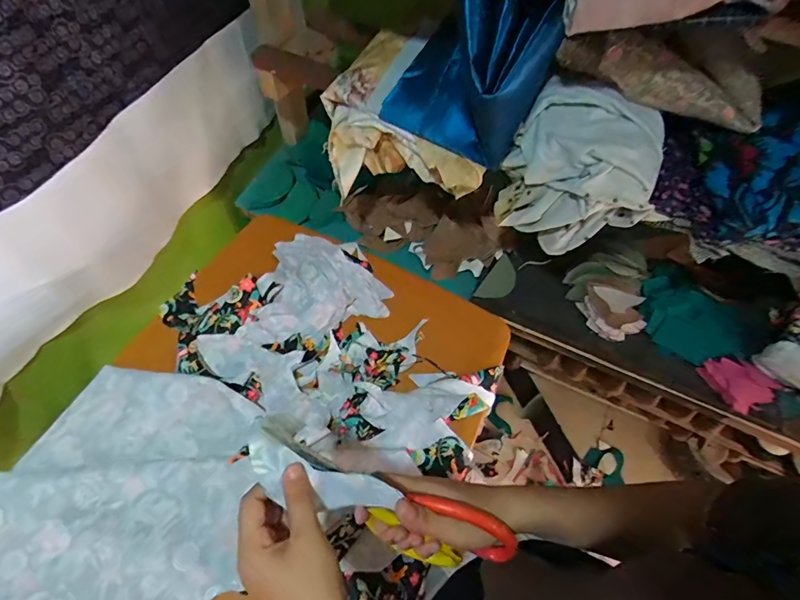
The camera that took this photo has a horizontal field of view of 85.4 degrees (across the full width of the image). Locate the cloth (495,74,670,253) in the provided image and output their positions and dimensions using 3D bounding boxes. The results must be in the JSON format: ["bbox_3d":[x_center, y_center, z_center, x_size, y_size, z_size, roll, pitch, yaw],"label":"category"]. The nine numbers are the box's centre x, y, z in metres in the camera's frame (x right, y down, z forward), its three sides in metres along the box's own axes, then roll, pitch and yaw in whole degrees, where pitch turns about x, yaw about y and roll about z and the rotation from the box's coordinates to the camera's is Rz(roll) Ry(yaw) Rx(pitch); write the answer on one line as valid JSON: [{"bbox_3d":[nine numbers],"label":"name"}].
[{"bbox_3d":[0.244,-0.169,0.588,0.188,0.170,0.125,23,61,9],"label":"cloth"}]

